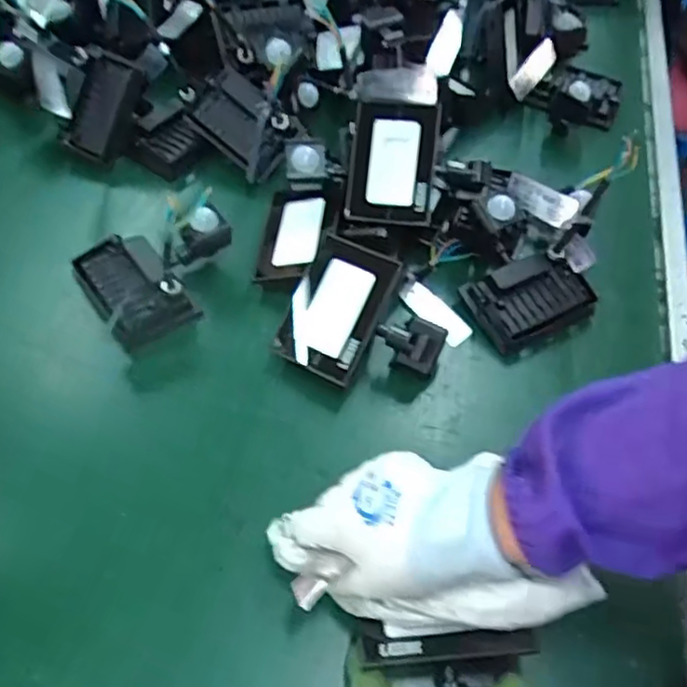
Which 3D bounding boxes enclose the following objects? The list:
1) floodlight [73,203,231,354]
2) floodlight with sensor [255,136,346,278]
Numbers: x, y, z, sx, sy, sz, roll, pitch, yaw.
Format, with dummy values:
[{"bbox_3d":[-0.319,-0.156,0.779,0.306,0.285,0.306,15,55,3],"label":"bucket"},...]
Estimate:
[{"bbox_3d":[-0.167,-0.073,0.598,0.130,0.062,0.107,-30,62,-23],"label":"floodlight"},{"bbox_3d":[-0.045,-0.122,0.618,0.082,0.073,0.134,-9,57,20],"label":"floodlight with sensor"}]

